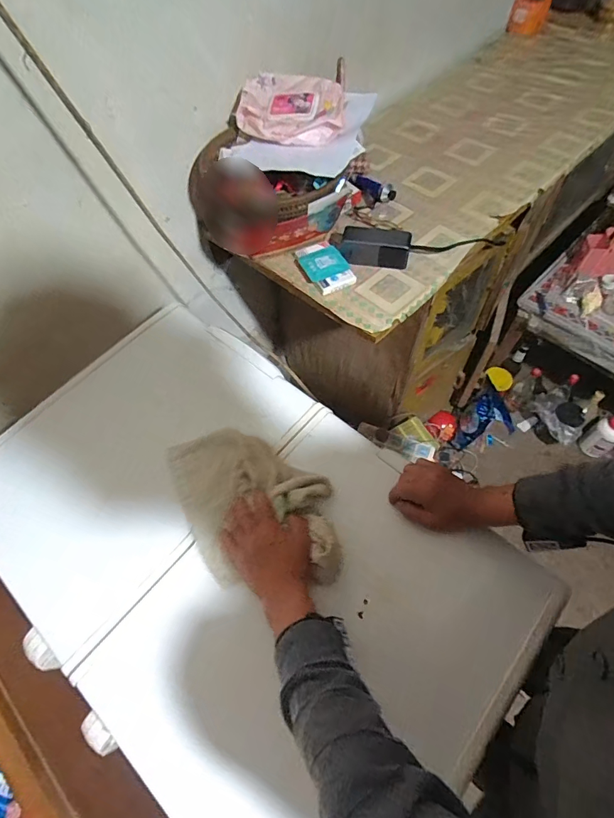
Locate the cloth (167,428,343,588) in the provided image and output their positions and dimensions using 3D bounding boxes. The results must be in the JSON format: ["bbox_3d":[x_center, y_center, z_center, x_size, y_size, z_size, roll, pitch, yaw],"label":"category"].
[{"bbox_3d":[-0.079,0.130,0.602,0.204,0.060,0.281,-23,62,-10],"label":"cloth"}]

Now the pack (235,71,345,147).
[{"bbox_3d":[-0.028,-0.559,0.774,0.192,0.040,0.131,6,84,7],"label":"pack"}]

